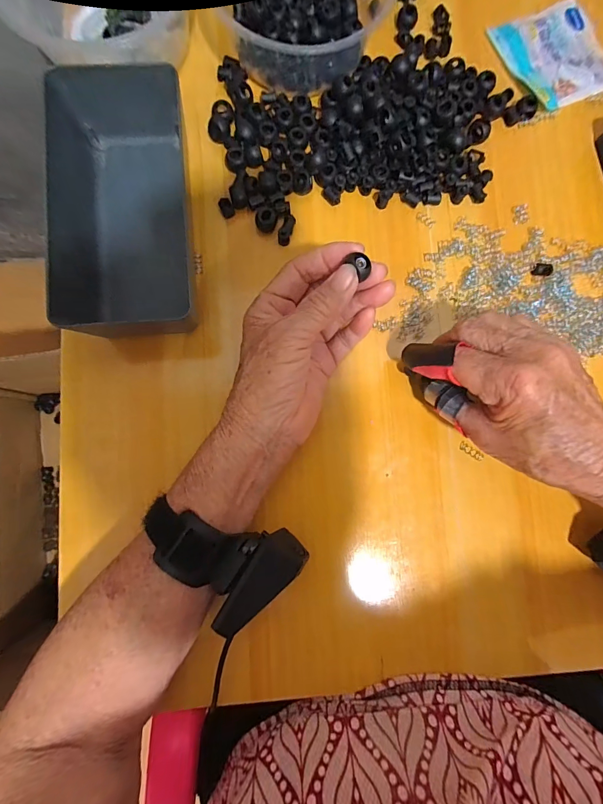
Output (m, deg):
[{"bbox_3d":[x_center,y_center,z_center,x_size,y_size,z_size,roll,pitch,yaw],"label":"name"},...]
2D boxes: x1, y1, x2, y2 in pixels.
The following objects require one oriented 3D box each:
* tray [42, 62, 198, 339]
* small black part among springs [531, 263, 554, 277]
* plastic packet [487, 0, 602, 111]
[{"bbox_3d":[-0.129,-0.153,0.264,0.089,0.050,0.206,-5,84,-3],"label":"tray"},{"bbox_3d":[0.199,-0.109,0.296,0.016,0.004,0.010,-2,84,-3],"label":"small black part among springs"},{"bbox_3d":[0.226,-0.308,0.320,0.091,0.005,0.092,-23,86,-5],"label":"plastic packet"}]

